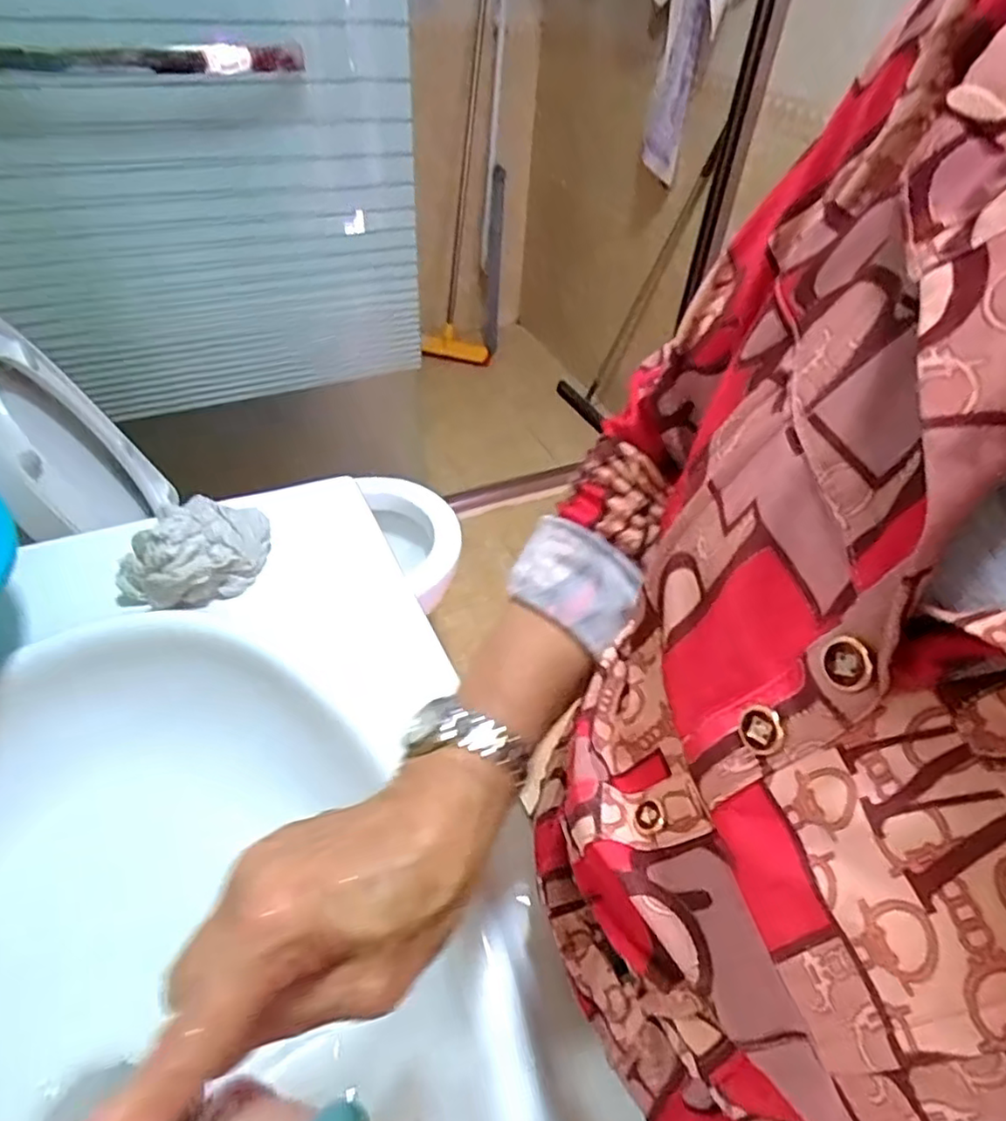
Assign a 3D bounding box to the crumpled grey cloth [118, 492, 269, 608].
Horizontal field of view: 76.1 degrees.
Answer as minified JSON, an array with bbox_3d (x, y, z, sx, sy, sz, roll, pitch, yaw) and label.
[{"bbox_3d":[-0.238,-0.006,0.496,0.112,0.050,0.068,-20,50,-24],"label":"crumpled grey cloth"}]

